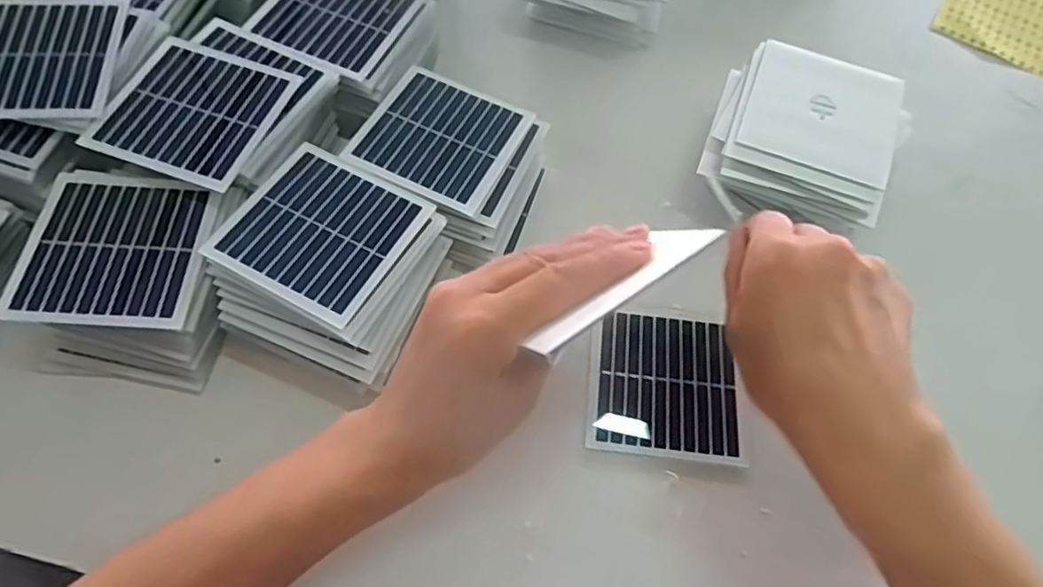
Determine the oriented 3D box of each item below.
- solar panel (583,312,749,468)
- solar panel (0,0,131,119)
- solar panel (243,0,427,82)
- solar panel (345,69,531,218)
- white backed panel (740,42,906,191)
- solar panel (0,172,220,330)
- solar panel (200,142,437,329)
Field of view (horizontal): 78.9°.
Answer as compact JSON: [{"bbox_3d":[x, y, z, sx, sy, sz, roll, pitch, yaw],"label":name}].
[{"bbox_3d":[0.082,0.051,0.362,0.086,0.005,0.084,7,64,0],"label":"solar panel"},{"bbox_3d":[-0.281,-0.138,0.367,0.089,0.006,0.088,2,67,-3],"label":"solar panel"},{"bbox_3d":[-0.124,-0.184,0.422,0.091,0.009,0.092,22,60,9],"label":"solar panel"},{"bbox_3d":[-0.050,-0.097,0.389,0.089,0.006,0.091,23,62,9],"label":"solar panel"},{"bbox_3d":[0.188,-0.115,0.393,0.089,0.006,0.085,20,70,5],"label":"white backed panel"},{"bbox_3d":[-0.213,-0.025,0.334,0.089,0.006,0.089,4,64,-2],"label":"solar panel"},{"bbox_3d":[-0.109,-0.036,0.345,0.090,0.005,0.088,27,62,10],"label":"solar panel"}]

